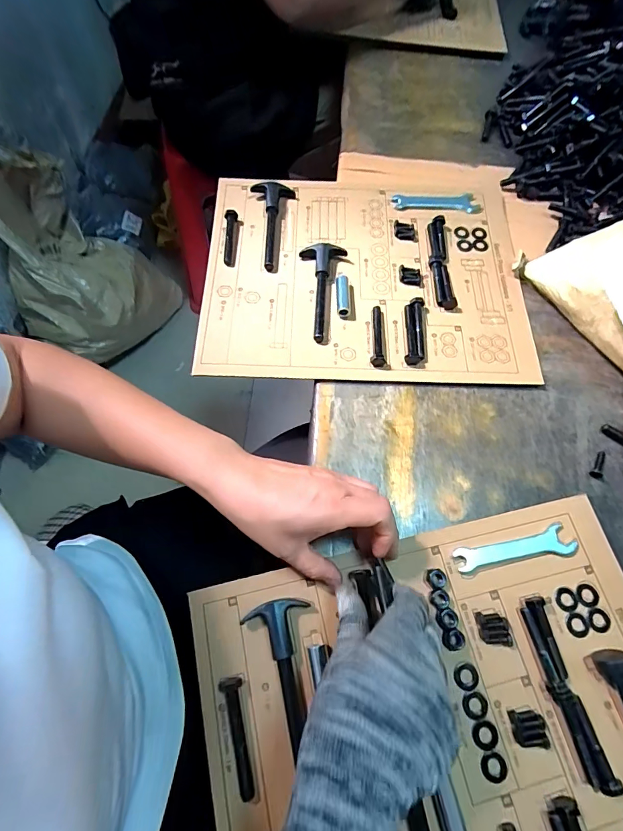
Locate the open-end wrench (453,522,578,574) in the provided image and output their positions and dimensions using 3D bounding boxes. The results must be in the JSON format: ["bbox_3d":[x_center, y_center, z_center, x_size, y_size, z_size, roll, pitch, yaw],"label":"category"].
[{"bbox_3d":[0.187,0.124,0.363,0.113,0.004,0.026,-11,68,-6],"label":"open-end wrench"}]

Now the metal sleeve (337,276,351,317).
[{"bbox_3d":[0.037,-0.138,0.463,0.015,0.014,0.051,2,67,-1],"label":"metal sleeve"}]

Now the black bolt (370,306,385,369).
[{"bbox_3d":[0.073,-0.090,0.440,0.013,0.011,0.079,3,67,0],"label":"black bolt"}]

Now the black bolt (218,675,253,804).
[{"bbox_3d":[-0.057,0.241,0.299,0.017,0.012,0.075,-10,68,-6],"label":"black bolt"}]

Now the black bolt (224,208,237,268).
[{"bbox_3d":[-0.102,-0.221,0.496,0.015,0.017,0.082,-1,67,-2],"label":"black bolt"}]

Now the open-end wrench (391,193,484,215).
[{"bbox_3d":[0.167,-0.281,0.528,0.115,0.008,0.034,-1,67,-2],"label":"open-end wrench"}]

